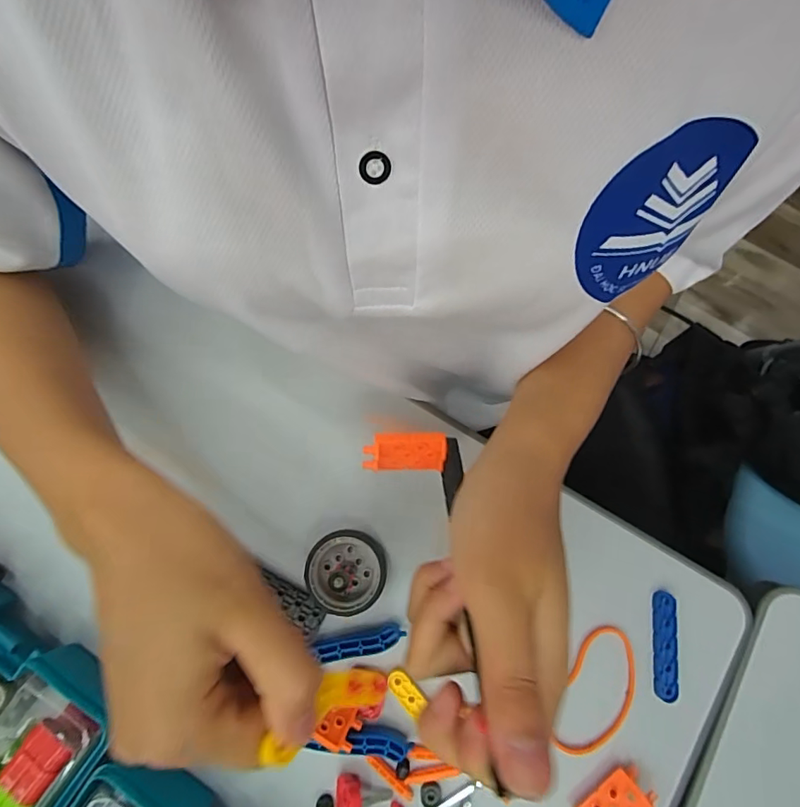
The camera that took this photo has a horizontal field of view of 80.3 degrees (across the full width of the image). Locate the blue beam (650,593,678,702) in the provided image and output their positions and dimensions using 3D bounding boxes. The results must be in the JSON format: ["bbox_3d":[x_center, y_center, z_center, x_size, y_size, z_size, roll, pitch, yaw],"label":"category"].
[{"bbox_3d":[0.164,0.150,0.294,0.013,0.007,0.062,4,77,1],"label":"blue beam"}]

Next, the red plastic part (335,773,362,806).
[{"bbox_3d":[-0.029,0.227,0.267,0.016,0.024,0.026,2,77,0],"label":"red plastic part"}]

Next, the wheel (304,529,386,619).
[{"bbox_3d":[-0.033,0.105,0.296,0.047,0.020,0.047,0,77,0],"label":"wheel"}]

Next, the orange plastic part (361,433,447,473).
[{"bbox_3d":[0.003,0.029,0.257,0.044,0.027,0.010,-2,40,-2],"label":"orange plastic part"}]

